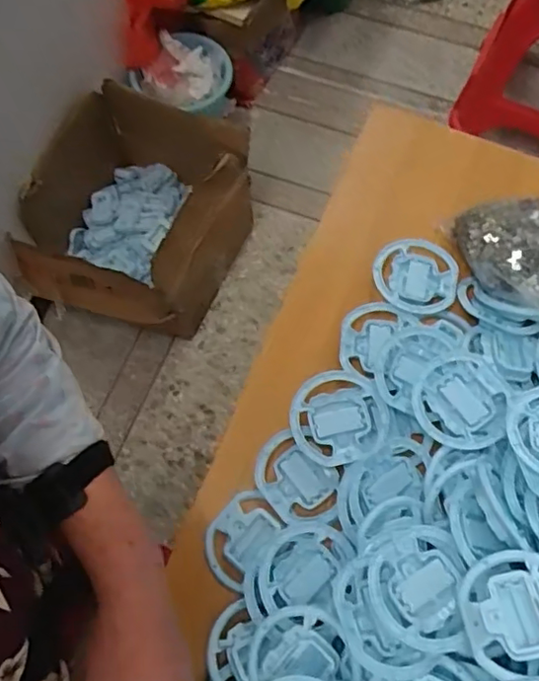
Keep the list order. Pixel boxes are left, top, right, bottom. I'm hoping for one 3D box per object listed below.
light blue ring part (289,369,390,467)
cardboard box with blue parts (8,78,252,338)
[{"bbox_3d":[0.077,0.084,0.663,0.103,0.021,0.098,0,71,0],"label":"light blue ring part"},{"bbox_3d":[-0.313,-0.311,1.482,0.457,0.364,0.525,16,71,5],"label":"cardboard box with blue parts"}]

